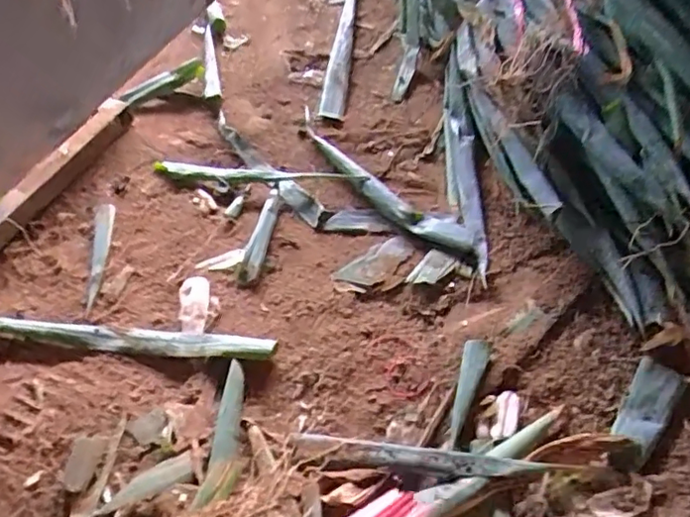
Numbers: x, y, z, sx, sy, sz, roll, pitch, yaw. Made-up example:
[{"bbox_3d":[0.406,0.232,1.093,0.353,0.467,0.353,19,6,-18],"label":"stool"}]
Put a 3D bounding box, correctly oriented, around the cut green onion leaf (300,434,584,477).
[{"bbox_3d":[0.059,0.149,0.426,0.191,0.009,0.020,5,50,8],"label":"cut green onion leaf"}]

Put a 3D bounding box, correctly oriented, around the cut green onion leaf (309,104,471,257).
[{"bbox_3d":[0.029,-0.090,0.639,0.049,0.015,0.279,-33,55,-23],"label":"cut green onion leaf"}]

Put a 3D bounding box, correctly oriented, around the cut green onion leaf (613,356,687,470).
[{"bbox_3d":[0.236,0.116,0.450,0.034,0.007,0.082,28,56,24],"label":"cut green onion leaf"}]

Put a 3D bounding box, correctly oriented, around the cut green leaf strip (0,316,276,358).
[{"bbox_3d":[-0.217,0.068,0.520,0.311,0.015,0.025,5,50,8],"label":"cut green leaf strip"}]

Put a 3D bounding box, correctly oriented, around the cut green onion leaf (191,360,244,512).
[{"bbox_3d":[-0.091,0.137,0.452,0.025,0.010,0.116,3,50,6],"label":"cut green onion leaf"}]

